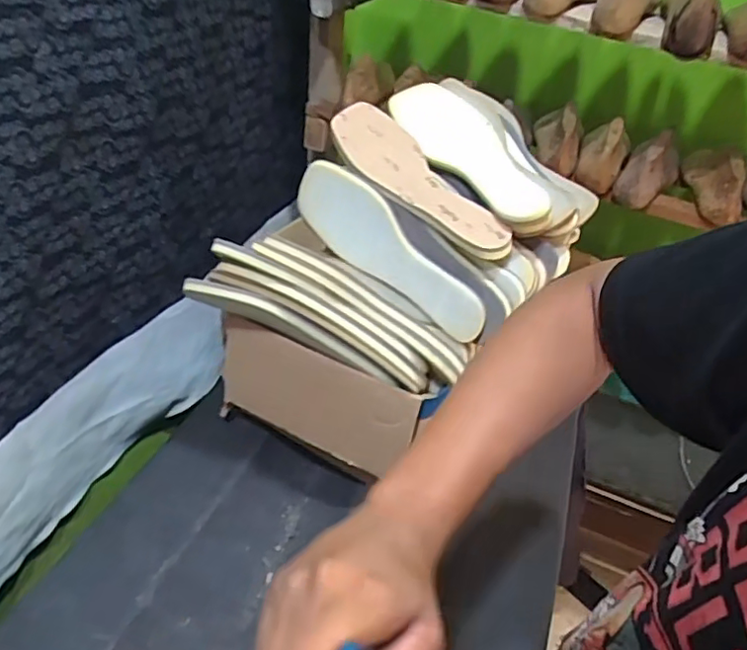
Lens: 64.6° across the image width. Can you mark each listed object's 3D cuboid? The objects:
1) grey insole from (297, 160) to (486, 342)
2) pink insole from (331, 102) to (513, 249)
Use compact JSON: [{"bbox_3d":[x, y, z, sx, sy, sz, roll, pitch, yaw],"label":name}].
[{"bbox_3d":[0.017,-0.075,0.621,0.239,0.083,0.023,41,47,6],"label":"grey insole"},{"bbox_3d":[0.049,-0.156,0.615,0.082,0.025,0.228,-29,65,-36],"label":"pink insole"}]

